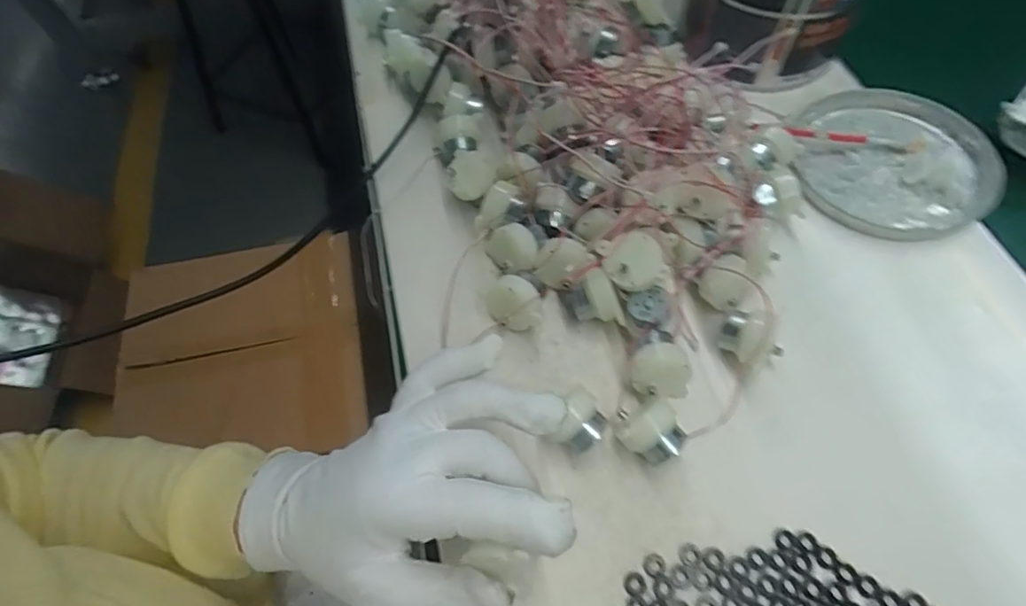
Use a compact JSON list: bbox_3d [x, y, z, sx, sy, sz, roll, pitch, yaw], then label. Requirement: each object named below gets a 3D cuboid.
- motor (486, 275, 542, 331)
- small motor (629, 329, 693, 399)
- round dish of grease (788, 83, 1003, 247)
[{"bbox_3d":[0.001,0.000,0.321,0.031,0.031,0.026,1,60,3],"label":"motor"},{"bbox_3d":[0.079,0.037,0.299,0.028,0.033,0.036,-30,63,-14],"label":"small motor"},{"bbox_3d":[0.265,-0.102,0.376,0.131,0.017,0.126,-4,60,0],"label":"round dish of grease"}]

